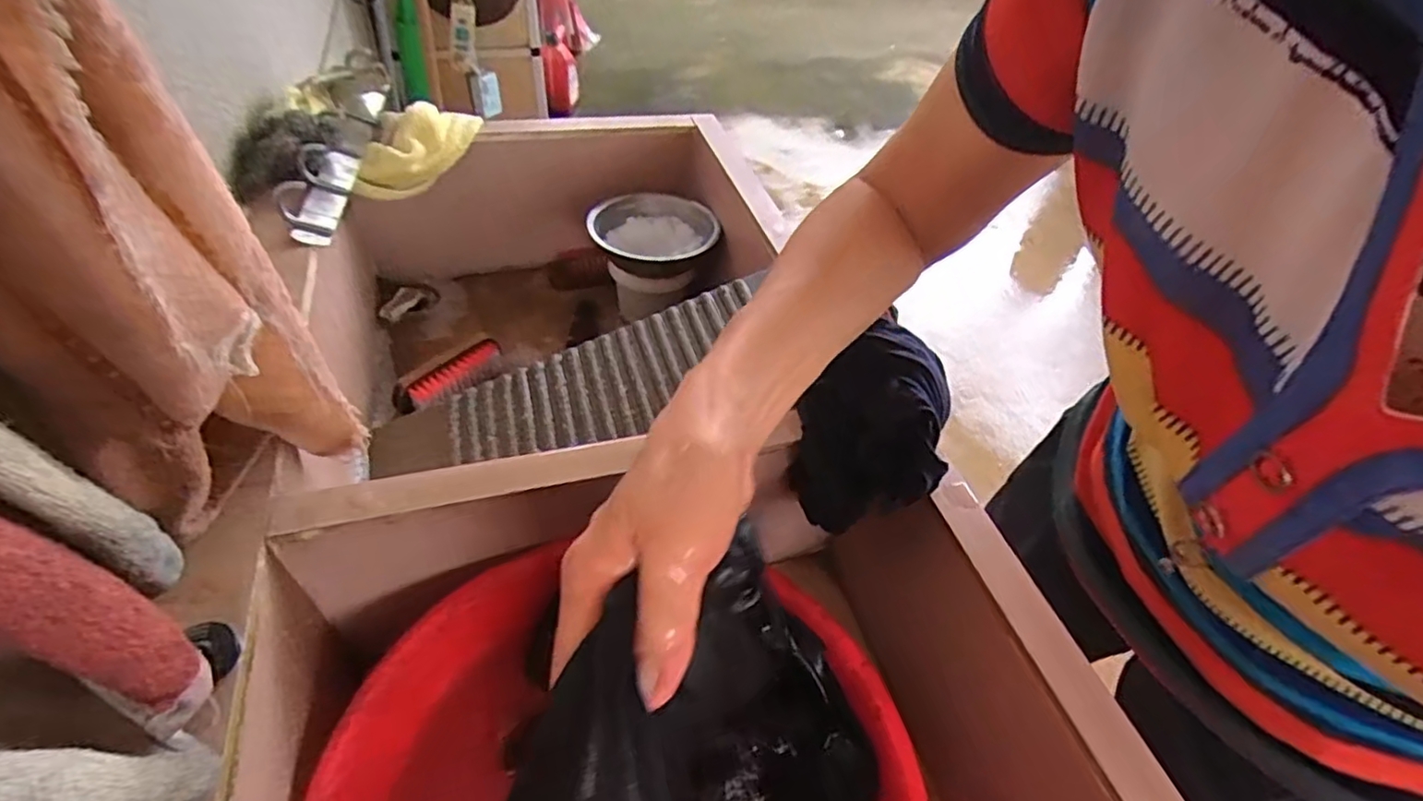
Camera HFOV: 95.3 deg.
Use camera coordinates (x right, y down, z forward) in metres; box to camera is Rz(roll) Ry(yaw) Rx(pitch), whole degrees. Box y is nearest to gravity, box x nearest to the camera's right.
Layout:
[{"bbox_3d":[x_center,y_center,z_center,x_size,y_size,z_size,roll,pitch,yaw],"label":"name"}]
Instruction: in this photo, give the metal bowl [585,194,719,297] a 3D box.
[{"bbox_3d":[-0.069,-0.201,0.840,0.153,0.064,0.153,4,46,-4],"label":"metal bowl"}]

